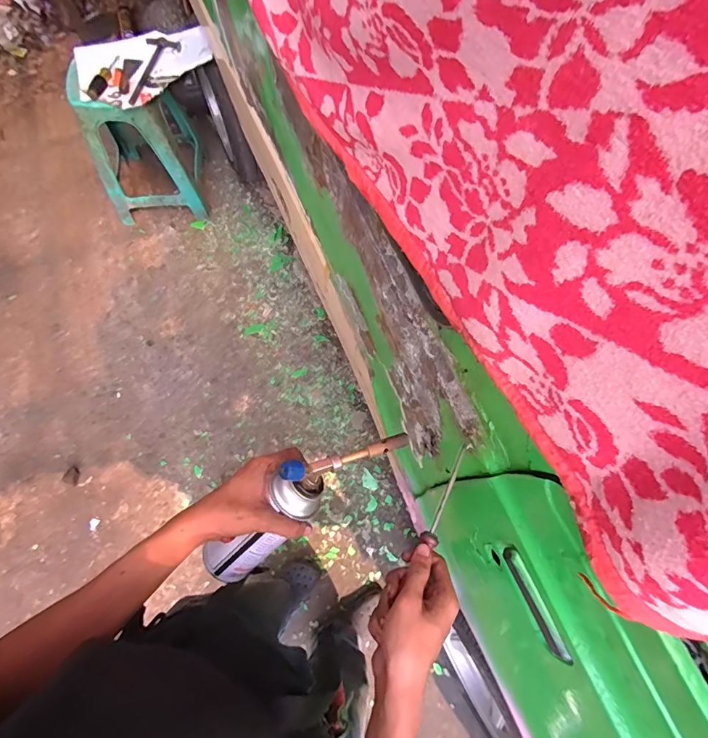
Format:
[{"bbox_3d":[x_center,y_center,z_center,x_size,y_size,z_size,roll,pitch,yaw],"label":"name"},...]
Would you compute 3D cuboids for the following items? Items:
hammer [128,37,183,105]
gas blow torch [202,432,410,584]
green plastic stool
[{"bbox_3d":[-0.607,-0.895,1.280,0.090,0.027,0.250,17,70,7],"label":"hammer"},{"bbox_3d":[-0.072,0.152,0.476,0.274,0.106,0.057,-43,78,13],"label":"gas blow torch"},{"bbox_3d":[-0.753,-0.808,1.518,0.311,0.473,0.332,-7,69,-2],"label":"green plastic stool"}]

